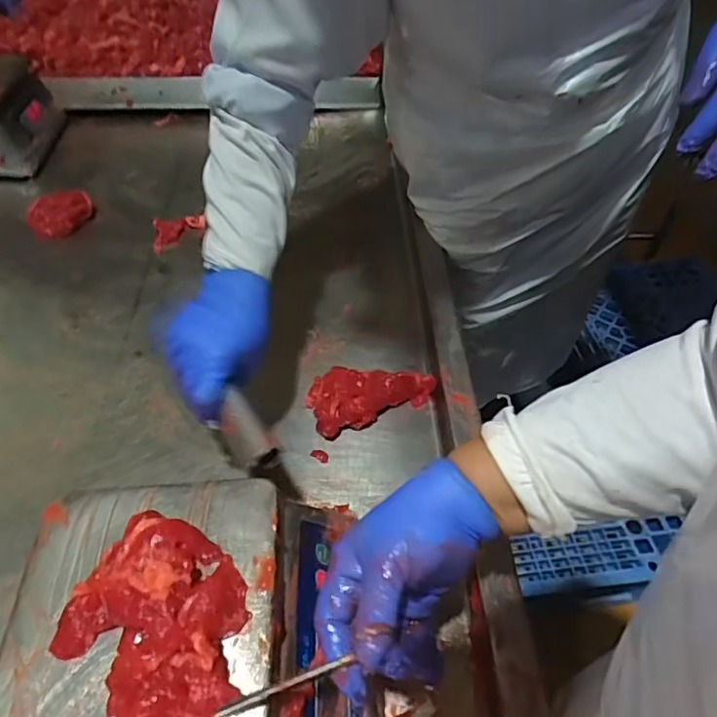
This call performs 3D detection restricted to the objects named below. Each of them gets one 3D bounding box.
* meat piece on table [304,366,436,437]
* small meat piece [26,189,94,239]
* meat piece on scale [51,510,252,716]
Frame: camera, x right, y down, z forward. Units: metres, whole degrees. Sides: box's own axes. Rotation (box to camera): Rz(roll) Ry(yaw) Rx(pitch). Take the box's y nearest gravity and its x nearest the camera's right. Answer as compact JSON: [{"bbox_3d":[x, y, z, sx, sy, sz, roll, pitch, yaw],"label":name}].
[{"bbox_3d":[0.014,0.036,0.631,0.140,0.040,0.071,-14,49,-13],"label":"meat piece on table"},{"bbox_3d":[-0.471,-0.229,0.873,0.096,0.034,0.075,-22,51,-19],"label":"small meat piece"},{"bbox_3d":[-0.124,0.185,0.363,0.153,0.030,0.139,16,49,14],"label":"meat piece on scale"}]

